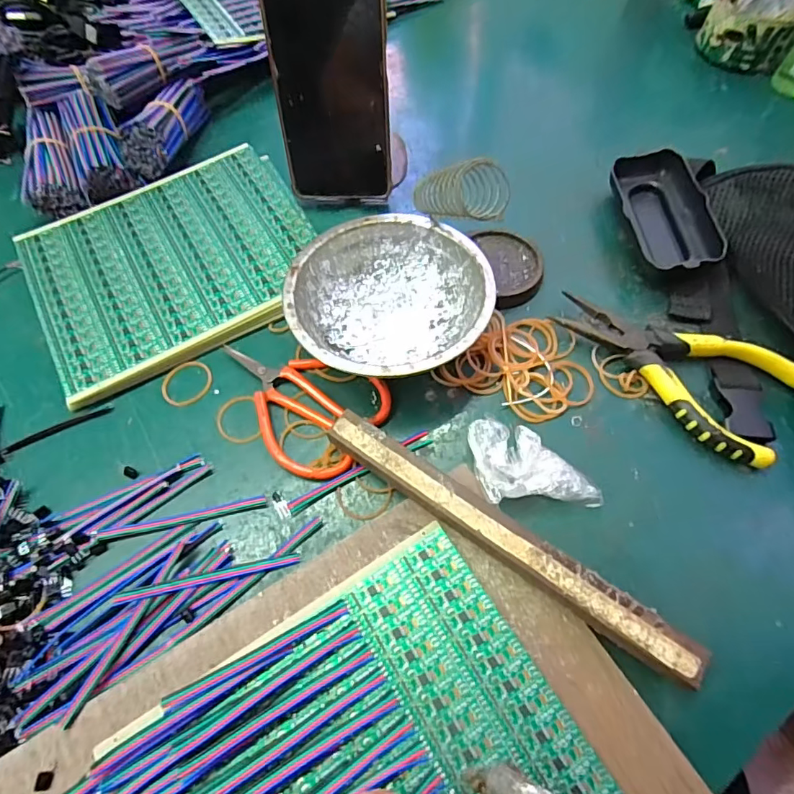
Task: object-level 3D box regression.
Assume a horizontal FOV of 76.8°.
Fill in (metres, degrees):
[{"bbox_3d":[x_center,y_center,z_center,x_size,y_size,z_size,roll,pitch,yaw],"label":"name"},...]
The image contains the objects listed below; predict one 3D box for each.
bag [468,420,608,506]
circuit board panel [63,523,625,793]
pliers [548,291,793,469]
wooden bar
[{"bbox_3d":[0.078,0.037,0.287,0.067,0.027,0.048,-3,63,1],"label":"bag"},{"bbox_3d":[-0.056,0.192,0.213,0.280,0.014,0.154,-26,64,-12],"label":"circuit board panel"},{"bbox_3d":[0.182,-0.028,0.324,0.076,0.019,0.147,-41,69,-16],"label":"pliers"},{"bbox_3d":[0.052,0.075,0.269,0.213,0.020,0.022,33,69,17],"label":"wooden bar"}]

